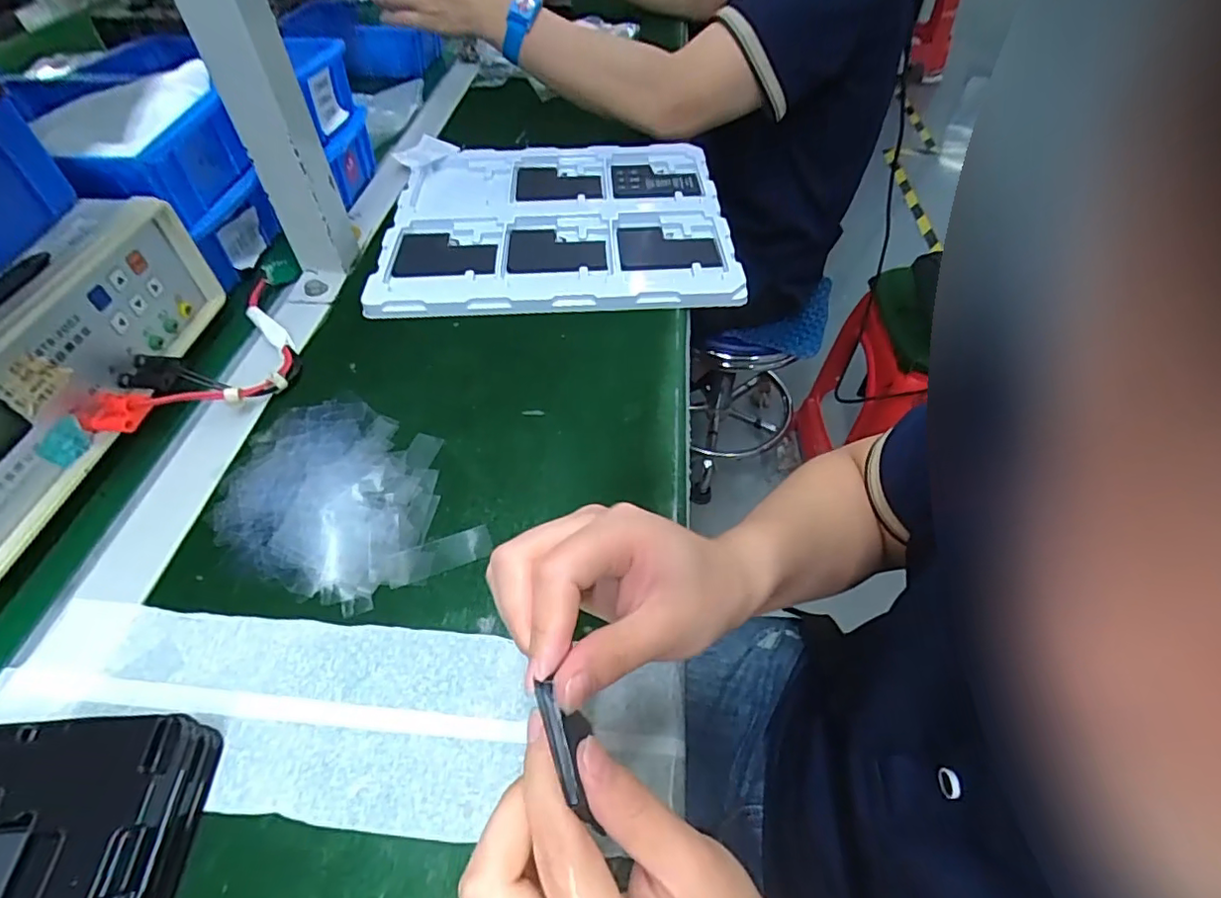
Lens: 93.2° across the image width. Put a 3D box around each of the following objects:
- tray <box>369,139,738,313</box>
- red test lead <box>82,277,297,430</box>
[{"bbox_3d":[-0.050,-0.222,0.562,0.315,0.025,0.264,-2,51,-3],"label":"tray"},{"bbox_3d":[-0.309,-0.073,0.426,0.124,0.038,0.148,-23,55,-19],"label":"red test lead"}]

